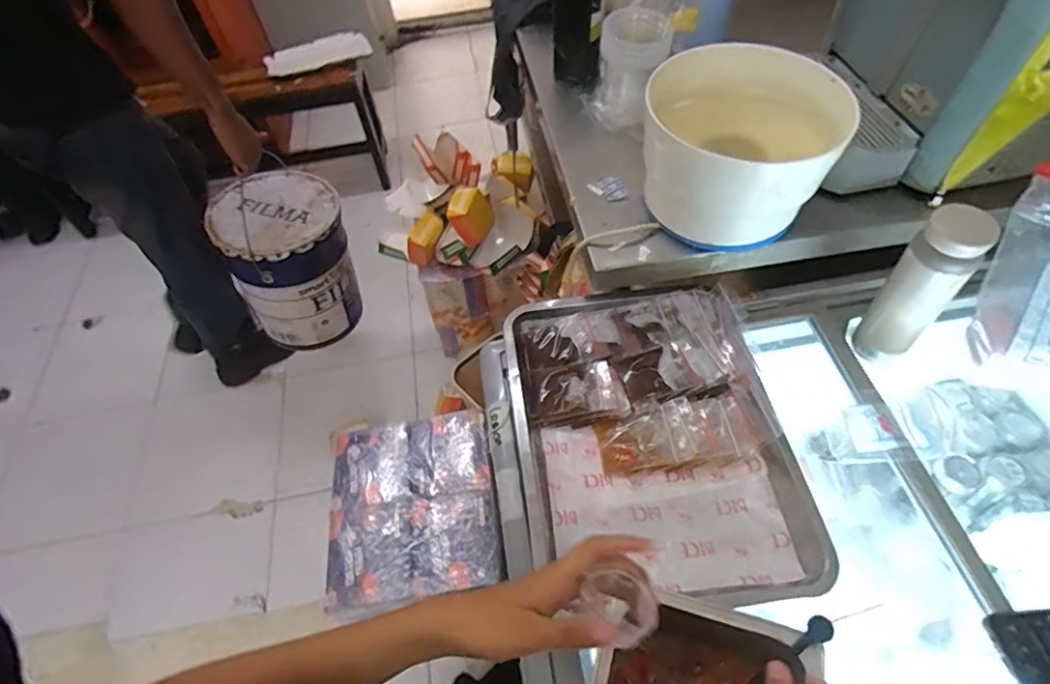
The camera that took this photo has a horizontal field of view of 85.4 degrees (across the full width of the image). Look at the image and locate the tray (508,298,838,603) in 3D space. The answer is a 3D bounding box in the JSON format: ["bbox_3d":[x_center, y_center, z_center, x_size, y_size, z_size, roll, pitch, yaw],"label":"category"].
[{"bbox_3d":[0.145,0.102,0.660,0.279,0.045,0.384,-9,54,-1],"label":"tray"}]

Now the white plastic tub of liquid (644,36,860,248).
[{"bbox_3d":[0.245,-0.221,0.662,0.209,0.136,0.181,12,56,13],"label":"white plastic tub of liquid"}]

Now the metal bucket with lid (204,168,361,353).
[{"bbox_3d":[-0.580,-0.212,1.442,0.277,0.349,0.301,-2,54,3],"label":"metal bucket with lid"}]

